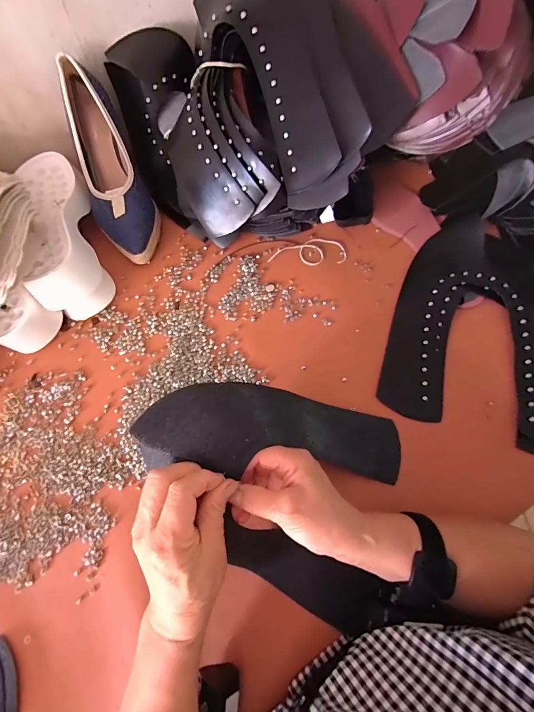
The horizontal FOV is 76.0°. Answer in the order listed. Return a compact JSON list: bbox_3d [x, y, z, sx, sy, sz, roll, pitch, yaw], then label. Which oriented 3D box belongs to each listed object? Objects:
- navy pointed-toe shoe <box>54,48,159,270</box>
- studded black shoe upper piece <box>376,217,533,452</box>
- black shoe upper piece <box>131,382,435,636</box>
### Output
[{"bbox_3d":[-0.204,-0.237,0.440,0.078,0.069,0.239,-21,92,-7],"label":"navy pointed-toe shoe"},{"bbox_3d":[0.266,-0.042,0.415,0.212,0.024,0.277,15,70,7],"label":"studded black shoe upper piece"},{"bbox_3d":[0.014,0.114,0.299,0.227,0.123,0.188,15,70,7],"label":"black shoe upper piece"}]

